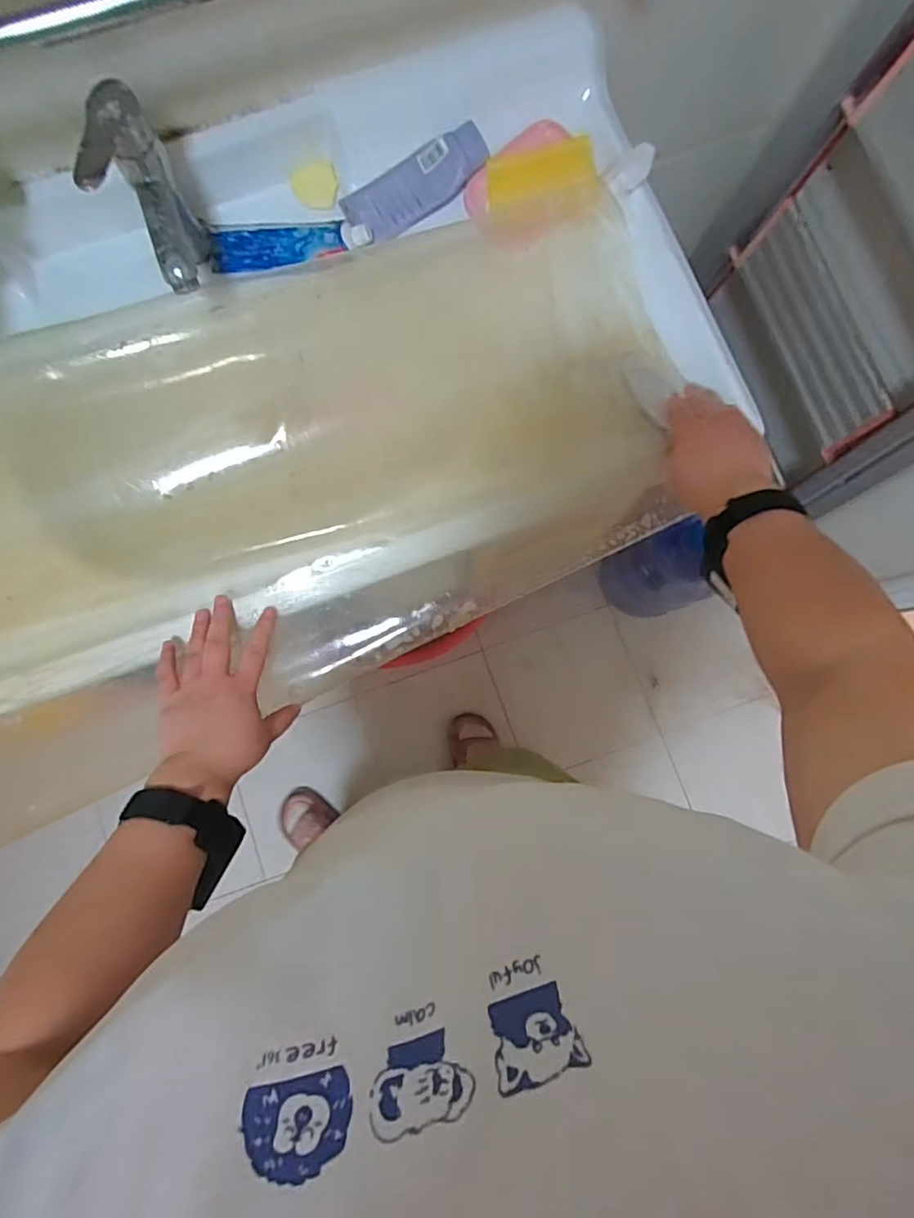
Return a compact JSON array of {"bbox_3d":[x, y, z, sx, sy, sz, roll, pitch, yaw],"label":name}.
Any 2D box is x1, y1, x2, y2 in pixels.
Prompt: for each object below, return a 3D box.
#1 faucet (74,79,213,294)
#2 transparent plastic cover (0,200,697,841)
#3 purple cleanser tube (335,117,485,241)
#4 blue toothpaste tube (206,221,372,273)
[{"bbox_3d":[-0.270,-0.354,0.524,0.050,0.164,0.140,-13,82,-1],"label":"faucet"},{"bbox_3d":[-0.184,-0.099,0.545,0.841,0.124,0.362,-21,82,-7],"label":"transparent plastic cover"},{"bbox_3d":[-0.042,-0.440,0.601,0.154,0.024,0.059,-27,82,9],"label":"purple cleanser tube"},{"bbox_3d":[-0.172,-0.376,0.597,0.164,0.024,0.050,-2,82,0],"label":"blue toothpaste tube"}]

